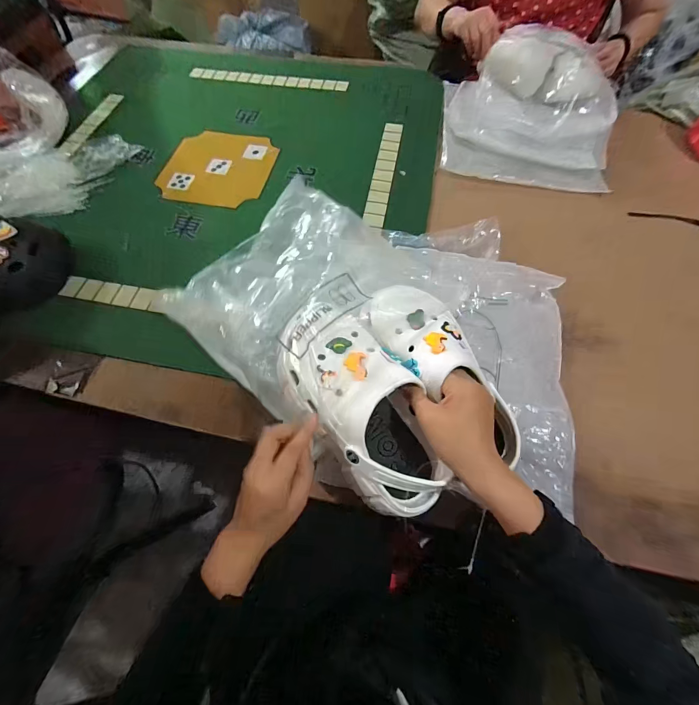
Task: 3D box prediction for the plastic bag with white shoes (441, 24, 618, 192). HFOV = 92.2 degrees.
[{"bbox_3d":[0.370,-0.526,0.703,0.319,0.123,0.365,8,64,2],"label":"plastic bag with white shoes"}]

